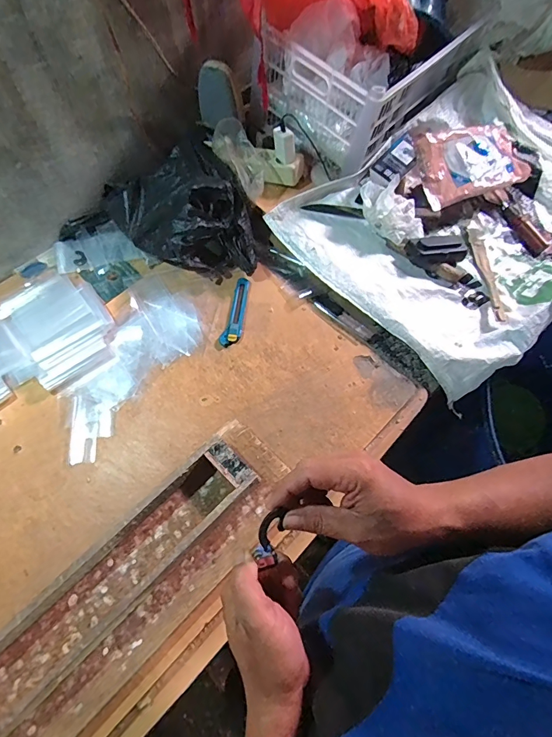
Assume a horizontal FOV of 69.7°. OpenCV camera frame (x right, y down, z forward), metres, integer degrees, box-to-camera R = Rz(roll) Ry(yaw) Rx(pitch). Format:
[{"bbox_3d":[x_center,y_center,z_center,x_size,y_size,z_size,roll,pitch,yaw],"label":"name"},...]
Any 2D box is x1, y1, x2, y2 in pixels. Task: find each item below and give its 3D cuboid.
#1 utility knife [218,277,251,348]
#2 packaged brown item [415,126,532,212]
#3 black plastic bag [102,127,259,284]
[{"bbox_3d":[-0.068,-0.102,0.708,0.035,0.010,0.143,11,64,6],"label":"utility knife"},{"bbox_3d":[0.369,-0.385,0.739,0.205,0.034,0.127,-20,88,-9],"label":"packaged brown item"},{"bbox_3d":[-0.180,-0.293,0.743,0.250,0.120,0.299,-22,66,-10],"label":"black plastic bag"}]

